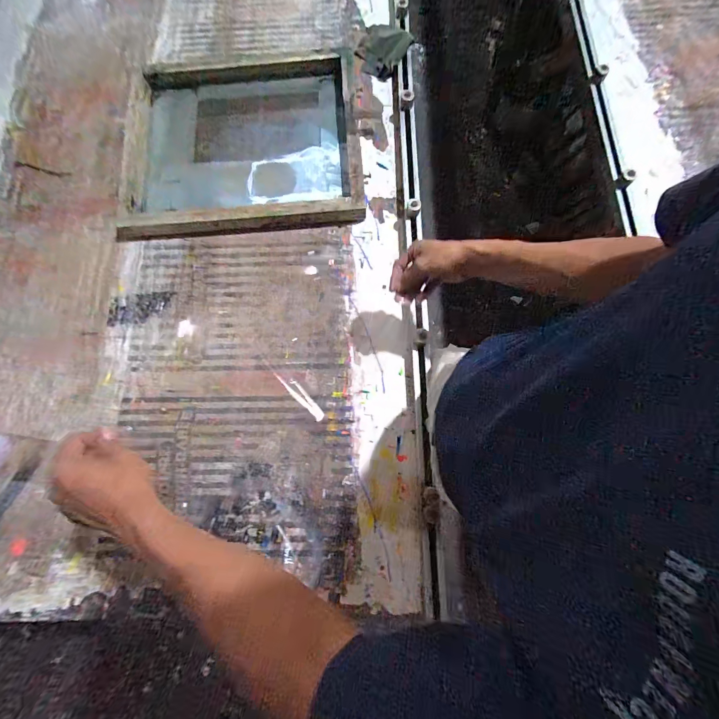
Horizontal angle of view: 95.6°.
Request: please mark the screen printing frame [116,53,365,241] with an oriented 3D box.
[{"bbox_3d":[-0.282,-0.517,0.782,0.510,0.053,0.442,-5,77,0],"label":"screen printing frame"}]

